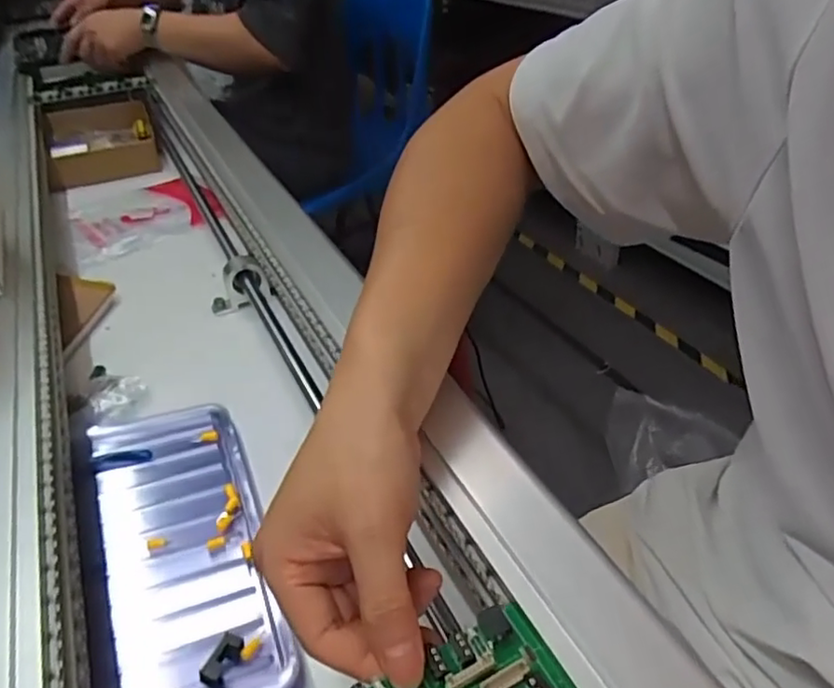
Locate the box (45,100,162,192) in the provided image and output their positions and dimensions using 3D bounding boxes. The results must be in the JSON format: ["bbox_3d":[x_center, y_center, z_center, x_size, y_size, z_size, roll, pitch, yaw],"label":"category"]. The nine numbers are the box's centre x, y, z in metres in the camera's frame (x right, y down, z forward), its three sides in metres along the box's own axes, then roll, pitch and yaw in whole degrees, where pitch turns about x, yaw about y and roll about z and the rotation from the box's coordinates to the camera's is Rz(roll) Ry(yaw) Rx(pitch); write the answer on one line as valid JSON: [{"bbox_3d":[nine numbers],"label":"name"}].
[{"bbox_3d":[-0.511,-0.326,1.000,0.173,0.064,0.212,-18,39,-17],"label":"box"}]

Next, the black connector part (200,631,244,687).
[{"bbox_3d":[-0.103,0.171,0.333,0.011,0.020,0.028,13,40,21],"label":"black connector part"}]

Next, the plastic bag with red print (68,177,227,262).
[{"bbox_3d":[-0.366,-0.177,0.840,0.184,0.021,0.176,-20,40,-20],"label":"plastic bag with red print"}]

